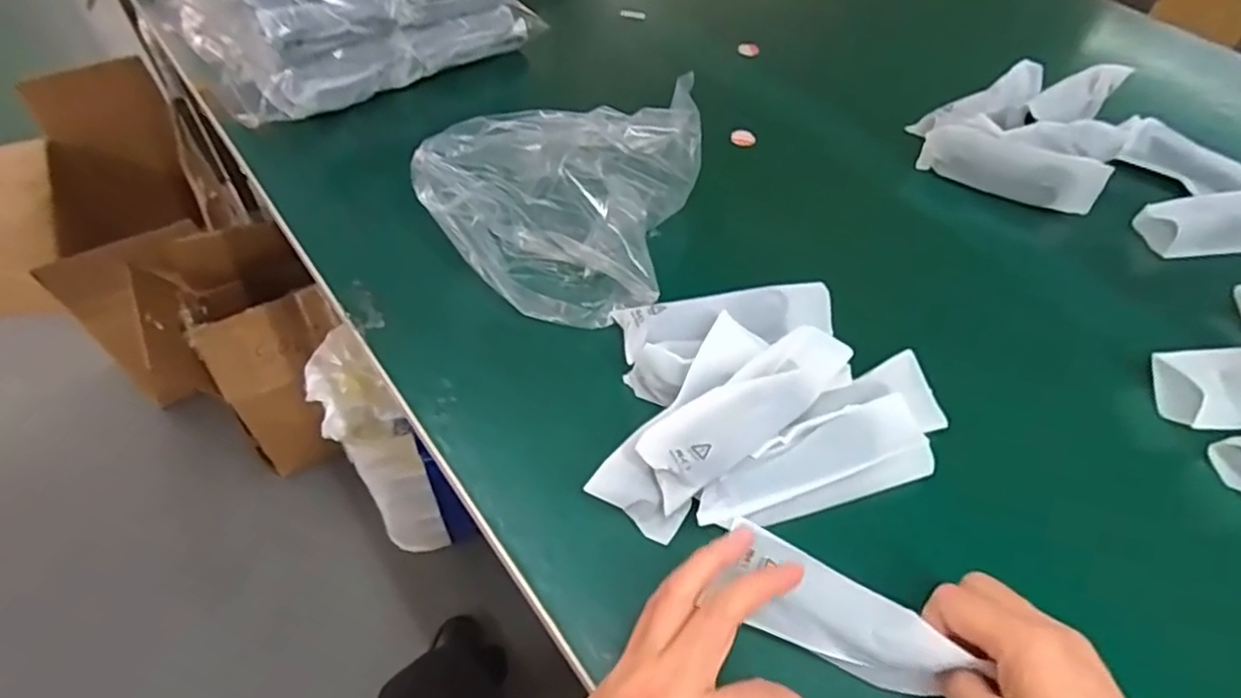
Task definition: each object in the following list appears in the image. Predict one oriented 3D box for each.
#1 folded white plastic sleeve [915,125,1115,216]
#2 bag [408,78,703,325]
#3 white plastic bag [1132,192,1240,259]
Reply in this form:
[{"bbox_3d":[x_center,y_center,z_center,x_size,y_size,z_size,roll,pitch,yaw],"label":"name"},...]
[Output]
[{"bbox_3d":[0.353,-0.165,0.622,0.150,0.051,0.027,27,55,18],"label":"folded white plastic sleeve"},{"bbox_3d":[-0.045,-0.136,0.551,0.194,0.078,0.214,13,52,8],"label":"bag"},{"bbox_3d":[0.535,-0.109,0.595,0.147,0.033,0.059,-7,52,-8],"label":"white plastic bag"}]

